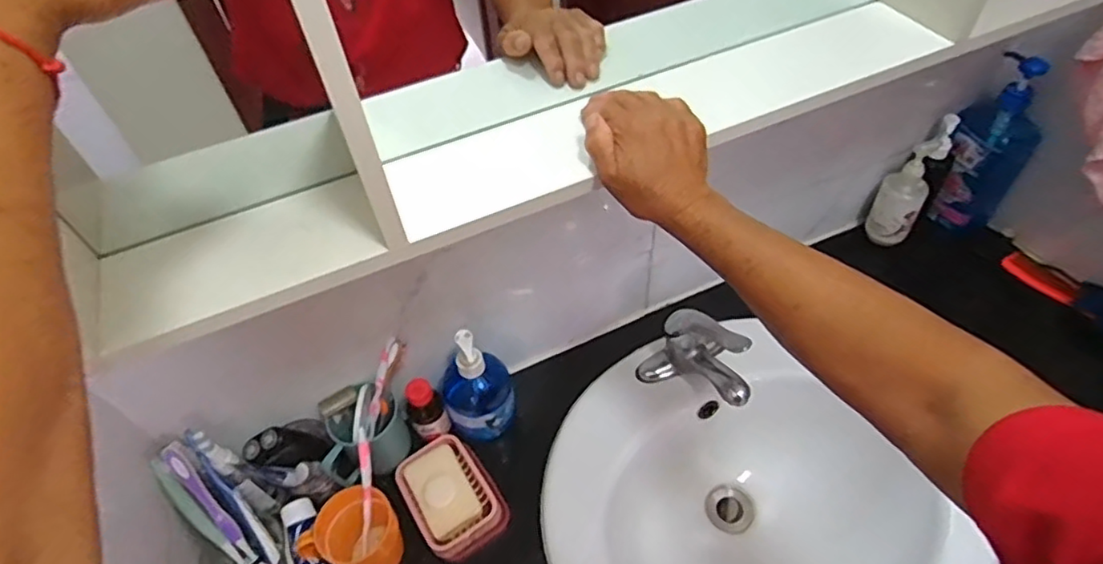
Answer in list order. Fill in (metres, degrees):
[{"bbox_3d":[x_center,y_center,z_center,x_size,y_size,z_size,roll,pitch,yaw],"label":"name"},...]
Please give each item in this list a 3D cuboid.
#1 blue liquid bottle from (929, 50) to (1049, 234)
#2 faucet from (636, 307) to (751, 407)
[{"bbox_3d":[0.595,-0.175,0.851,0.051,0.246,0.095,-35,56,-22],"label":"blue liquid bottle"},{"bbox_3d":[0.187,0.094,0.757,0.136,0.099,0.095,36,61,29],"label":"faucet"}]

